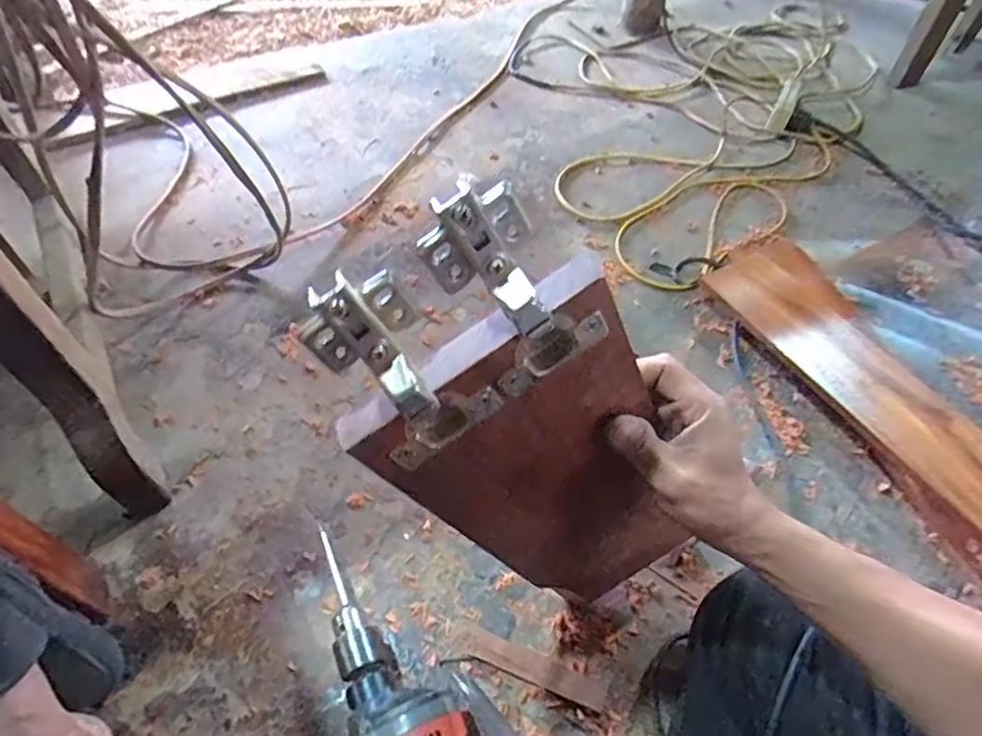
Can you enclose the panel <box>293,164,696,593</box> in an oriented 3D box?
[{"bbox_3d":[0.037,0.056,0.369,0.143,0.357,0.034,-36,44,2],"label":"panel"}]

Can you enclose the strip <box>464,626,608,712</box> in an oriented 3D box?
[{"bbox_3d":[0.042,0.282,0.572,0.136,0.008,0.027,19,55,11],"label":"strip"}]

